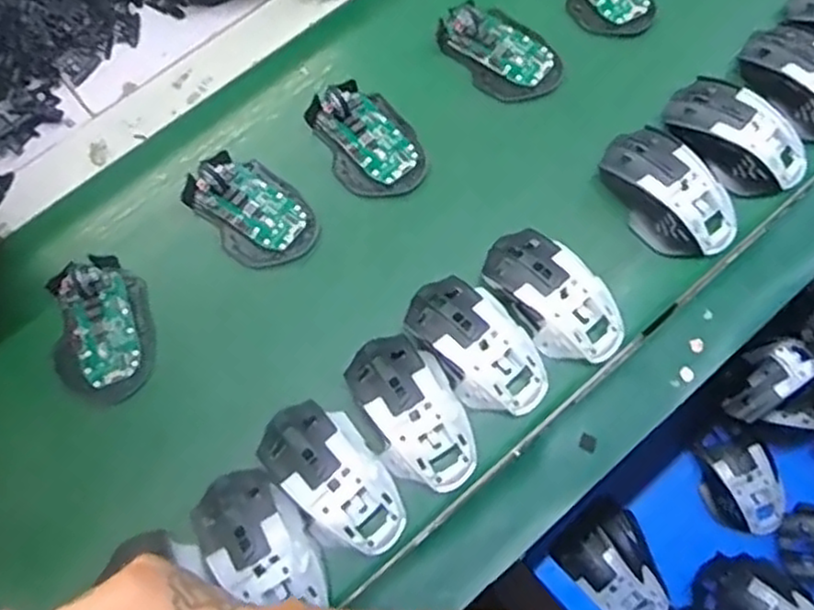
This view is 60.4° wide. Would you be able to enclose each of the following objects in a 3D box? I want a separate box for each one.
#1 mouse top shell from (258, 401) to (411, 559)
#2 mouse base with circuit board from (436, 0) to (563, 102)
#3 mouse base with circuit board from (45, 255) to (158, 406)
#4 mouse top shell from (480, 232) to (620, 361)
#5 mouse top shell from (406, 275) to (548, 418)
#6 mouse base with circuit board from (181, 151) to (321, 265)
[{"bbox_3d":[-0.052,0.116,0.477,0.064,0.032,0.117,-36,73,-10],"label":"mouse top shell"},{"bbox_3d":[0.084,-0.225,0.615,0.071,0.027,0.111,-41,74,-12],"label":"mouse base with circuit board"},{"bbox_3d":[-0.235,0.019,0.539,0.072,0.027,0.112,-17,70,-4],"label":"mouse base with circuit board"},{"bbox_3d":[0.108,-0.007,0.521,0.062,0.031,0.114,-41,74,-12],"label":"mouse top shell"},{"bbox_3d":[0.050,0.027,0.508,0.060,0.031,0.117,-38,73,-11],"label":"mouse top shell"},{"bbox_3d":[-0.127,-0.080,0.570,0.073,0.025,0.111,-41,74,-12],"label":"mouse base with circuit board"}]

